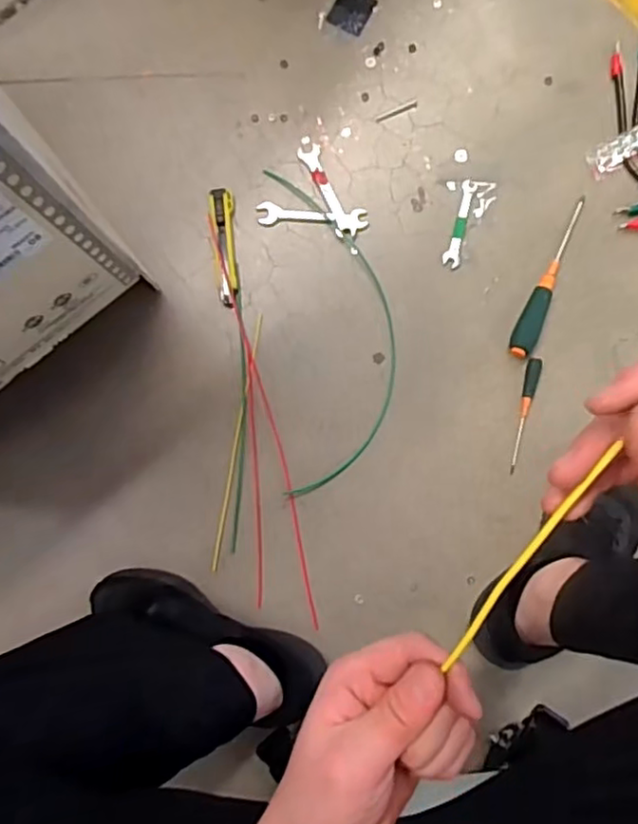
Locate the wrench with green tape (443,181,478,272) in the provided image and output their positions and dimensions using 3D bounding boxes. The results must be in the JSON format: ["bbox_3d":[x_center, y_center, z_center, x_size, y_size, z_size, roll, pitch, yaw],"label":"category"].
[{"bbox_3d":[0.188,-0.249,0.848,0.021,0.005,0.121,14,85,4],"label":"wrench with green tape"}]

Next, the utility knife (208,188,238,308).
[{"bbox_3d":[-0.128,-0.222,0.855,0.029,0.014,0.158,-4,84,2],"label":"utility knife"}]

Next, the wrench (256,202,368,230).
[{"bbox_3d":[-0.009,-0.265,0.862,0.148,0.008,0.031,5,85,3],"label":"wrench"}]

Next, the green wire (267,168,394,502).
[{"bbox_3d":[0.020,-0.113,0.840,0.155,0.006,0.436,-3,84,3],"label":"green wire"}]

